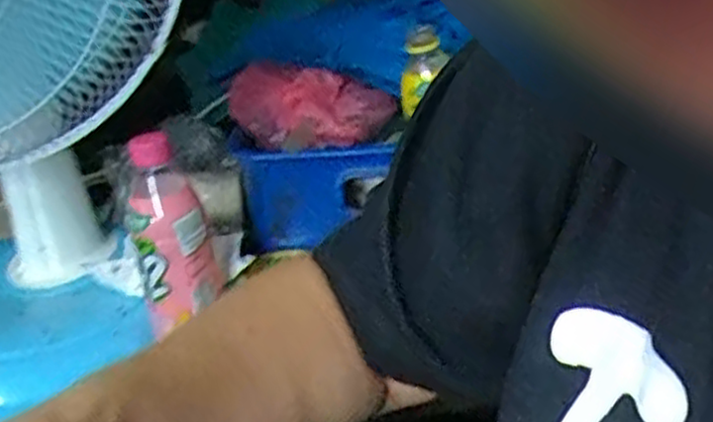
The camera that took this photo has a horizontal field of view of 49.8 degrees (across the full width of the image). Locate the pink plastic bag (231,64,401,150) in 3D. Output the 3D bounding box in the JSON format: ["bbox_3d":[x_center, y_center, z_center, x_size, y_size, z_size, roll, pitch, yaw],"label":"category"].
[{"bbox_3d":[-0.052,-0.107,0.762,0.145,0.054,0.128,8,26,26],"label":"pink plastic bag"}]

